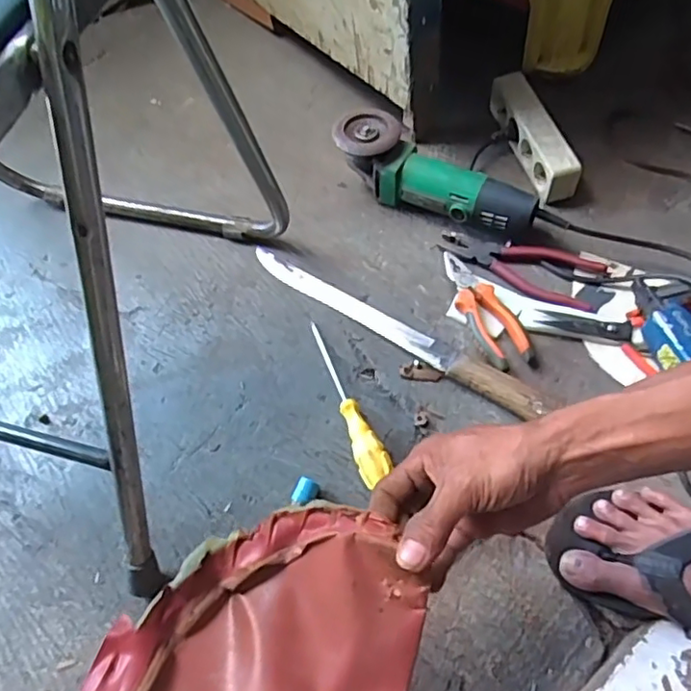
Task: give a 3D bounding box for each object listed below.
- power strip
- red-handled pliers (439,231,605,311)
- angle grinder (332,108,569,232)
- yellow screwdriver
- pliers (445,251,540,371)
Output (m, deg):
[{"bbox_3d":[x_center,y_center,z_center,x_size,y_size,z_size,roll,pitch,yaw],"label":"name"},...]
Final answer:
[{"bbox_3d":[0.250,-0.282,0.804,0.053,0.050,0.192,-14,60,-4],"label":"power strip"},{"bbox_3d":[0.206,-0.096,0.731,0.192,0.017,0.069,17,63,14],"label":"red-handled pliers"},{"bbox_3d":[0.125,-0.208,0.760,0.283,0.088,0.073,22,65,16],"label":"angle grinder"},{"bbox_3d":[-0.002,0.055,0.655,0.032,0.027,0.205,-21,61,-8],"label":"yellow screwdriver"},{"bbox_3d":[0.159,-0.043,0.700,0.052,0.025,0.164,-21,61,-7],"label":"pliers"}]

